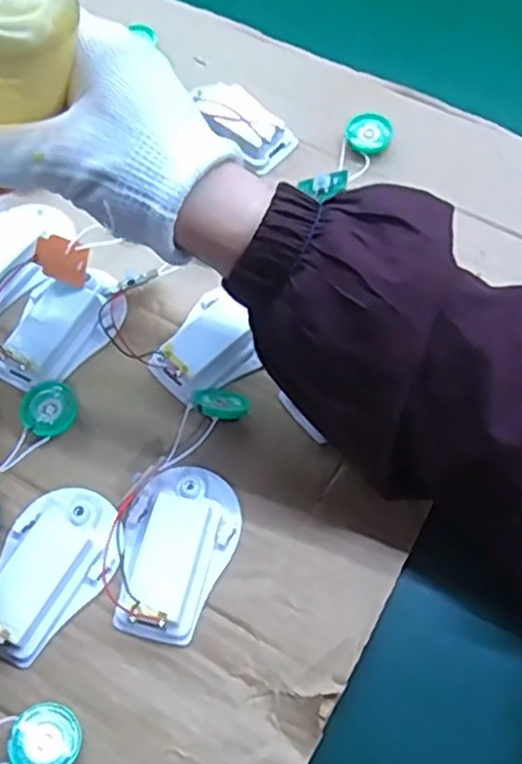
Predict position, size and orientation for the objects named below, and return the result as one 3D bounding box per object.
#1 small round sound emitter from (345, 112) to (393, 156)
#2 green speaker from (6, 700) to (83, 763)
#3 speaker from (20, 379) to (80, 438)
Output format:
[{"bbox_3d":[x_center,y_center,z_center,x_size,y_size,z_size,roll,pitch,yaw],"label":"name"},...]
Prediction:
[{"bbox_3d":[0.068,-0.158,0.455,0.028,0.007,0.032,13,65,7],"label":"small round sound emitter"},{"bbox_3d":[-0.090,0.150,0.301,0.029,0.006,0.029,12,62,-22],"label":"green speaker"},{"bbox_3d":[-0.108,0.014,0.371,0.028,0.006,0.029,0,64,0],"label":"speaker"}]

